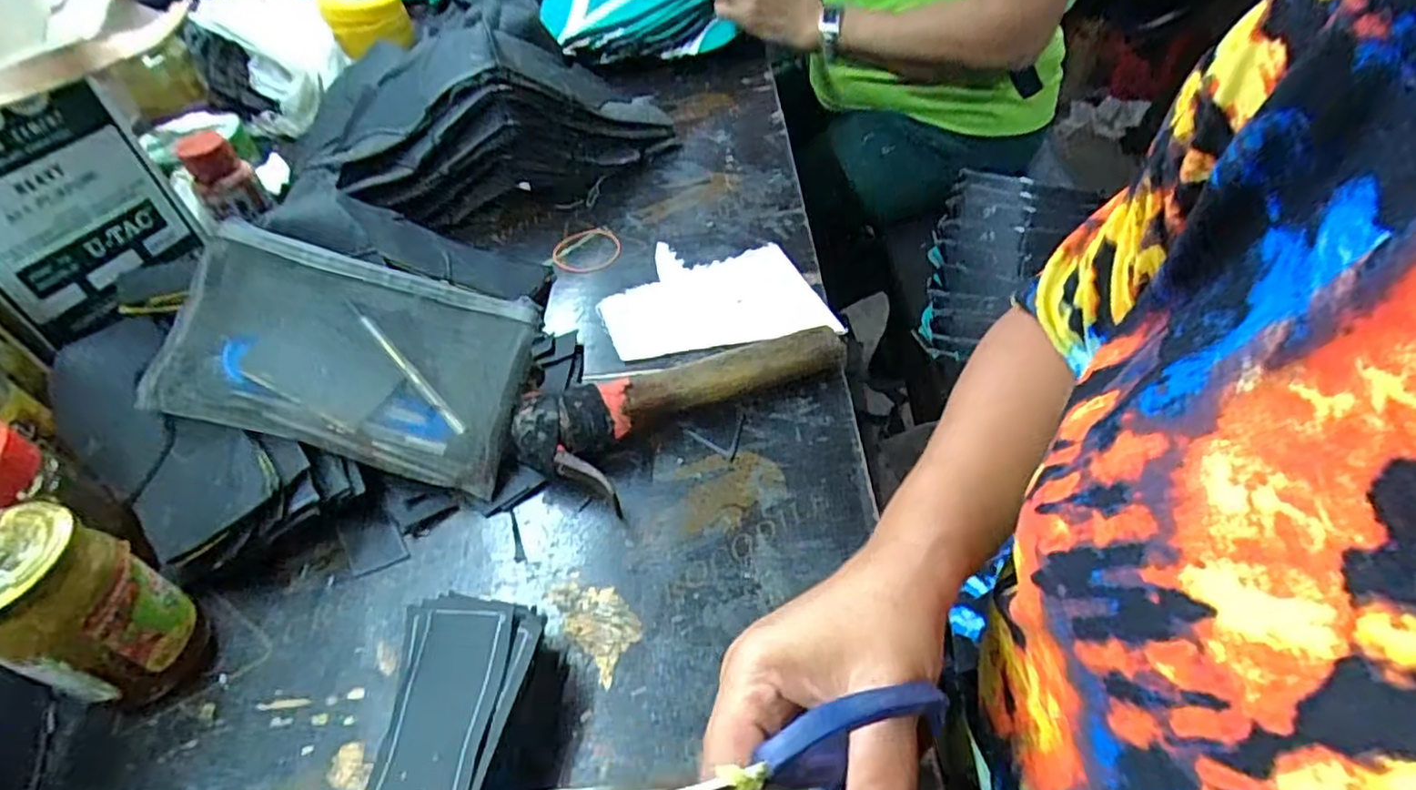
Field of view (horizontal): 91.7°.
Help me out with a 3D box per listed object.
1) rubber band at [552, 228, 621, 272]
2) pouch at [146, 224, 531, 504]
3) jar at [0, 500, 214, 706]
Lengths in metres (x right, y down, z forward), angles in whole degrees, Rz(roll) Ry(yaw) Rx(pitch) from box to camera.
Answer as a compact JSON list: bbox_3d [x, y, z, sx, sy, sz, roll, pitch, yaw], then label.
[{"bbox_3d":[-0.107,-0.131,0.605,0.060,0.004,0.063,-3,49,4],"label":"rubber band"},{"bbox_3d":[-0.221,-0.024,0.427,0.201,0.020,0.121,16,77,-6],"label":"pouch"},{"bbox_3d":[-0.304,0.106,0.336,0.055,0.113,0.062,17,54,20],"label":"jar"}]

